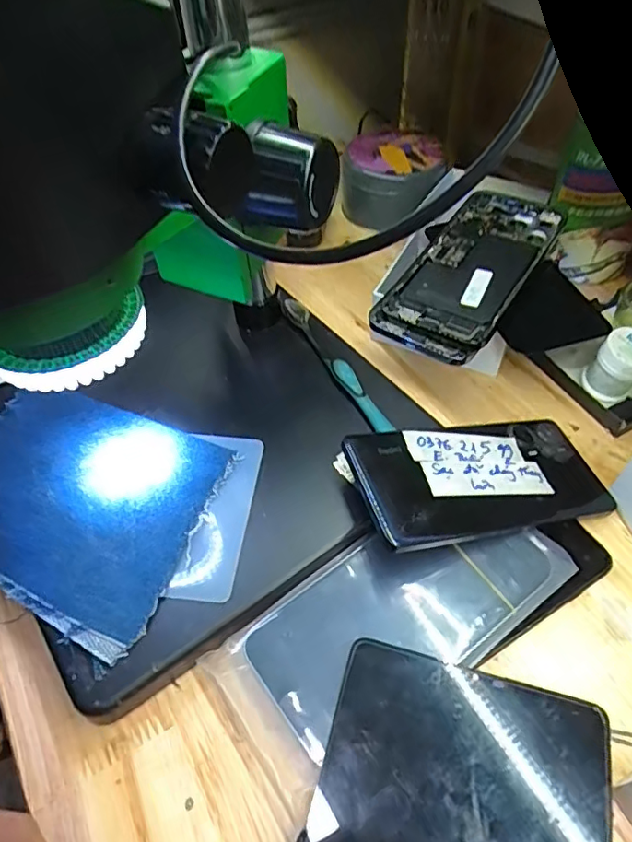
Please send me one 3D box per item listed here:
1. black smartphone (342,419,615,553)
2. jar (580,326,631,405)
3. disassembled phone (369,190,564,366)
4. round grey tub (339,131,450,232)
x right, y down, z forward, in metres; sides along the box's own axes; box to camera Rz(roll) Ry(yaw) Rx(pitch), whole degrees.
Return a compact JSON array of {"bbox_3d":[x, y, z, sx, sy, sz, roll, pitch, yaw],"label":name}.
[{"bbox_3d":[0.098,0.032,0.327,0.161,0.007,0.071,-4,51,-23],"label":"black smartphone"},{"bbox_3d":[0.209,-0.039,0.386,0.035,0.044,0.033,-1,54,1],"label":"jar"},{"bbox_3d":[0.116,-0.110,0.408,0.076,0.016,0.166,31,64,23],"label":"disassembled phone"},{"bbox_3d":[0.072,-0.233,0.536,0.092,0.060,0.097,-1,54,1],"label":"round grey tub"}]

